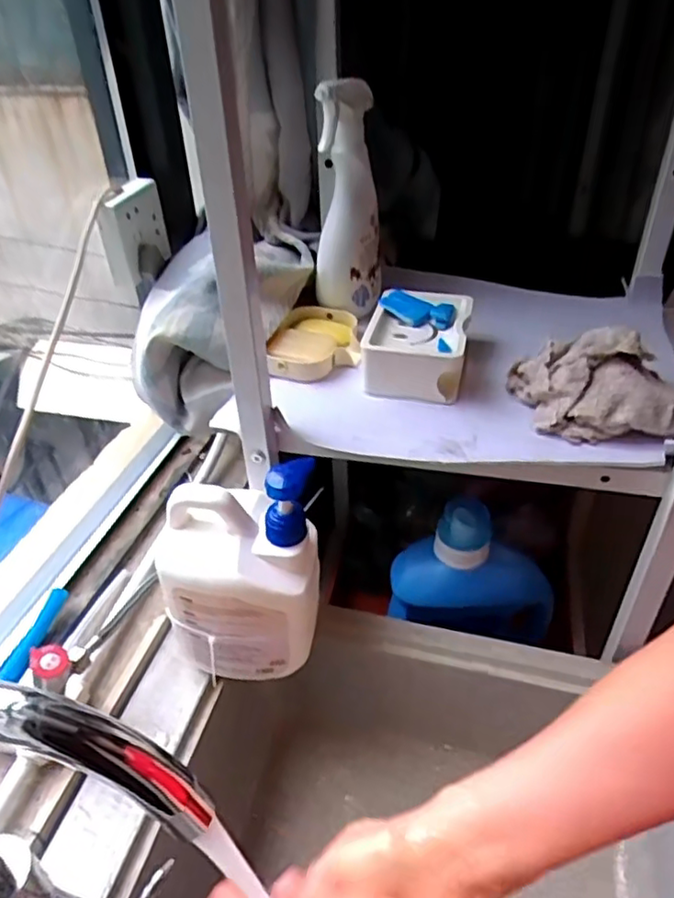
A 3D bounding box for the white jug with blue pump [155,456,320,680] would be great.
[{"bbox_3d":[-0.086,0.104,0.595,0.142,0.197,0.113,-2,38,-1],"label":"white jug with blue pump"}]

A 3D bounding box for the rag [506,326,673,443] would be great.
[{"bbox_3d":[0.239,-0.061,0.581,0.146,0.066,0.095,4,38,7],"label":"rag"}]

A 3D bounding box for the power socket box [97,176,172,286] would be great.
[{"bbox_3d":[-0.225,-0.240,0.700,0.031,0.092,0.087,12,40,17],"label":"power socket box"}]

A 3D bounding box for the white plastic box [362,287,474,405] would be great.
[{"bbox_3d":[0.084,-0.113,0.670,0.102,0.057,0.145,7,39,12],"label":"white plastic box"}]

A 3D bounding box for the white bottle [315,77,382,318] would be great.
[{"bbox_3d":[0.012,-0.270,0.703,0.074,0.241,0.077,-1,38,2],"label":"white bottle"}]

